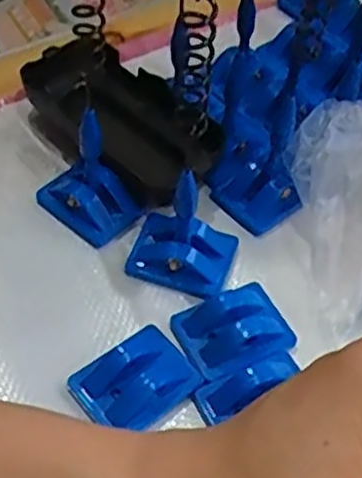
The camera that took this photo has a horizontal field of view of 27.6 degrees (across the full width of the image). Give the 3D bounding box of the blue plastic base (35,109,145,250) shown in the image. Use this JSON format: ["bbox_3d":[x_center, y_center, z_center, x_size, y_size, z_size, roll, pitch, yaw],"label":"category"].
[{"bbox_3d":[-0.043,-0.030,0.335,0.043,0.051,0.031,38,58,24],"label":"blue plastic base"}]

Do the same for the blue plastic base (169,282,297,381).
[{"bbox_3d":[0.023,0.037,0.305,0.044,0.014,0.036,-21,55,-19],"label":"blue plastic base"}]

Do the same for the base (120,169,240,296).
[{"bbox_3d":[0.001,-0.007,0.315,0.044,0.053,0.034,14,52,8],"label":"base"}]

